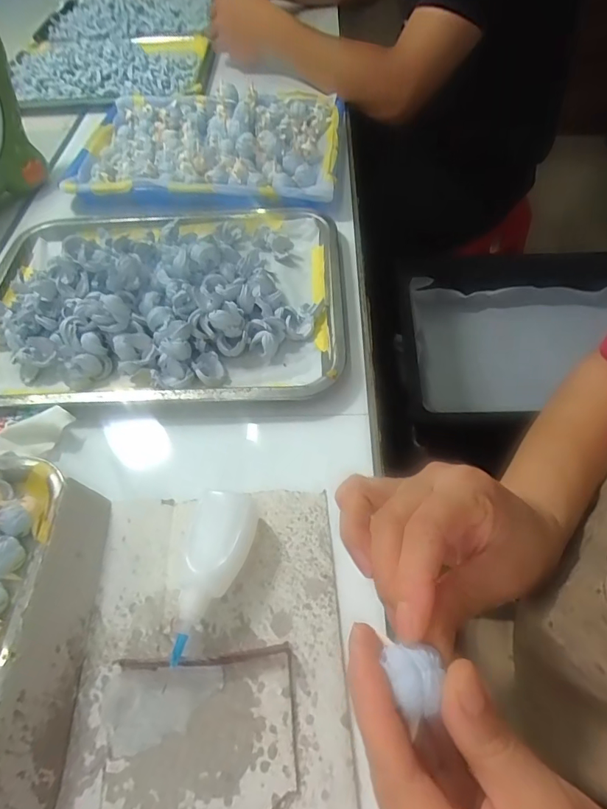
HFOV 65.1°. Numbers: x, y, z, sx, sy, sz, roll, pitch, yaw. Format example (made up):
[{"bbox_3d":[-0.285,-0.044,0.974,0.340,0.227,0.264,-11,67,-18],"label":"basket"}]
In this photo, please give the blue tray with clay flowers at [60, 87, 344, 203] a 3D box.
[{"bbox_3d":[-0.118,-0.340,0.602,0.325,0.032,0.256,4,54,5],"label":"blue tray with clay flowers"}]

